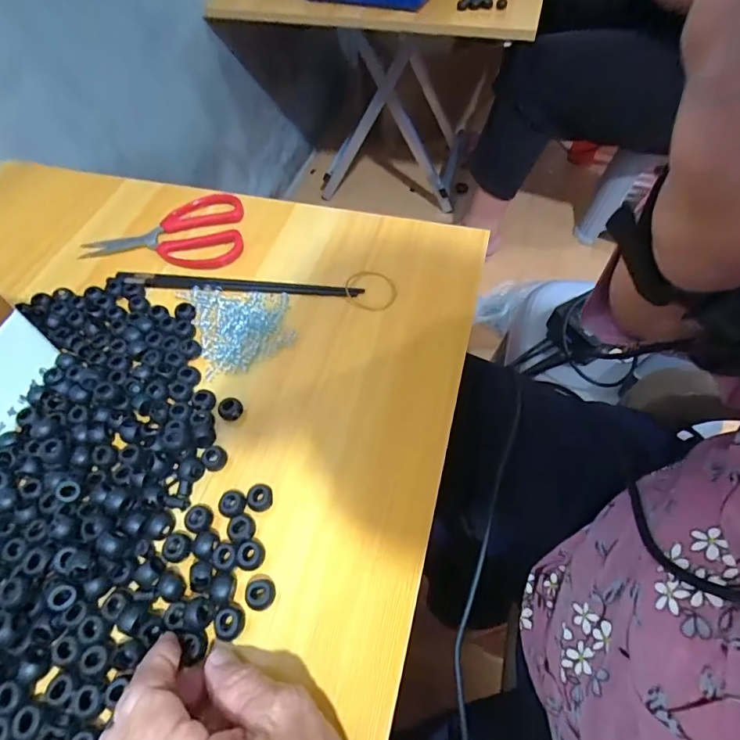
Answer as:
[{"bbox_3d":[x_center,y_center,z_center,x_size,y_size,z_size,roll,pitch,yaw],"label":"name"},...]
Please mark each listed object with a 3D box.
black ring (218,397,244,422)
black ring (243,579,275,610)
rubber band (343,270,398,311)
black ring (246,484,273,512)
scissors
[{"bbox_3d":[-0.106,0.030,0.351,0.017,0.012,0.015,-28,61,-17],"label":"black ring"},{"bbox_3d":[-0.066,0.136,0.278,0.017,0.012,0.017,0,57,0],"label":"black ring"},{"bbox_3d":[0.001,-0.073,0.418,0.047,0.004,0.044,0,57,0],"label":"rubber band"},{"bbox_3d":[-0.075,0.087,0.311,0.017,0.010,0.018,0,57,0],"label":"black ring"},{"bbox_3d":[-0.208,-0.138,0.469,0.155,0.020,0.093,-6,57,-4],"label":"scissors"}]

